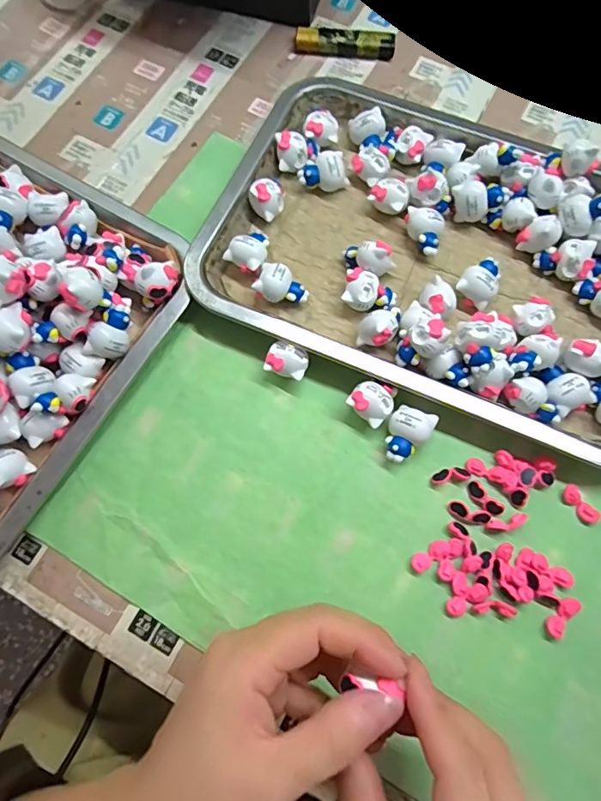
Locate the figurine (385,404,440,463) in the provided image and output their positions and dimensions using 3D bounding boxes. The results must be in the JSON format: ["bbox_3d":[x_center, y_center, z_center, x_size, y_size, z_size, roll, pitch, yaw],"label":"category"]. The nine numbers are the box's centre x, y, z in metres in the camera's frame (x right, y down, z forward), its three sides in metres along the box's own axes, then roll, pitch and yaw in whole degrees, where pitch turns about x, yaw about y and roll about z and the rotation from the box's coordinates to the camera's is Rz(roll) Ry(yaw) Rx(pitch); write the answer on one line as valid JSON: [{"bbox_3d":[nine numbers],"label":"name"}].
[{"bbox_3d":[0.063,0.021,0.284,0.024,0.021,0.033,27,74,8],"label":"figurine"}]

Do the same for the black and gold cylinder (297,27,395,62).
[{"bbox_3d":[0.036,-0.285,0.385,0.079,0.015,0.016,4,72,1],"label":"black and gold cylinder"}]

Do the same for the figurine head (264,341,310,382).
[{"bbox_3d":[-0.008,-0.023,0.301,0.024,0.020,0.020,18,73,5],"label":"figurine head"}]

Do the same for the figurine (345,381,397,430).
[{"bbox_3d":[0.044,0.001,0.292,0.024,0.020,0.027,37,76,11],"label":"figurine"}]

